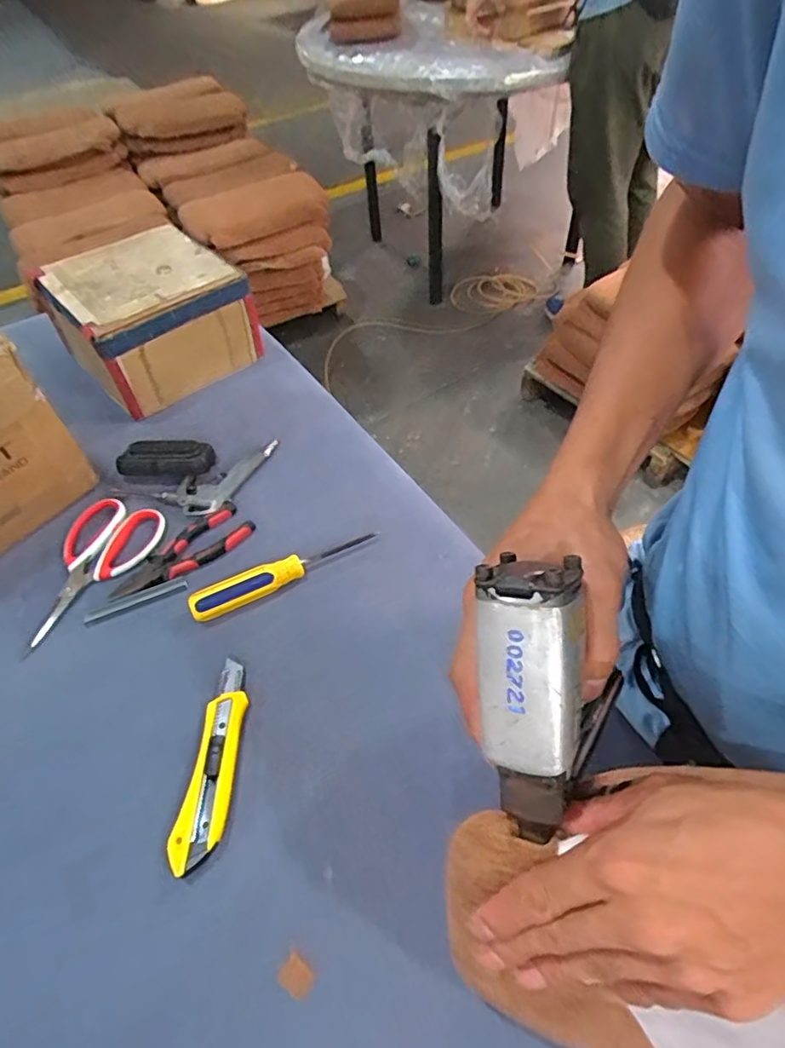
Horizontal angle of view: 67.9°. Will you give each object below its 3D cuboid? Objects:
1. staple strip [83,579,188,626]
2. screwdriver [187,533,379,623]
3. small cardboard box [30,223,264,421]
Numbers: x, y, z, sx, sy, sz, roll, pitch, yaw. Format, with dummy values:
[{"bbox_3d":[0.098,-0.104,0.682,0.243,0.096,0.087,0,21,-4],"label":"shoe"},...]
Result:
[{"bbox_3d":[-0.257,0.078,0.585,0.100,0.007,0.012,-21,53,-12],"label":"staple strip"},{"bbox_3d":[-0.110,0.045,0.591,0.191,0.024,0.029,-25,54,-15],"label":"screwdriver"},{"bbox_3d":[-0.322,-0.283,0.797,0.209,0.130,0.194,-37,58,-23],"label":"small cardboard box"}]

